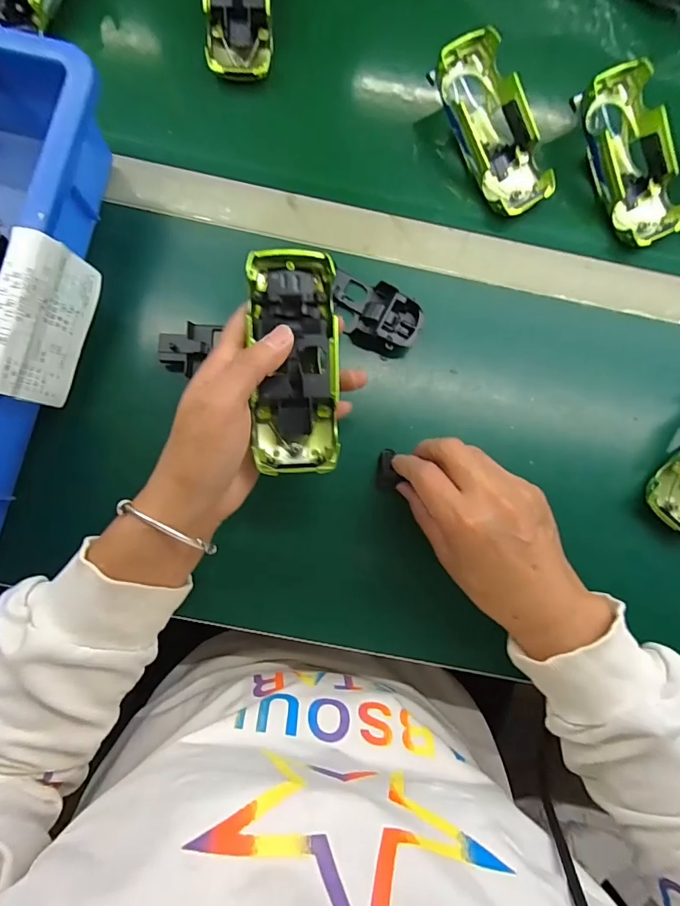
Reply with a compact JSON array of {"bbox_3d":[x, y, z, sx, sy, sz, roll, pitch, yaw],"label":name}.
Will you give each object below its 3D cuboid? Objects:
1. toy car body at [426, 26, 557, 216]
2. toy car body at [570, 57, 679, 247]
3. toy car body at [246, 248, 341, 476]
[{"bbox_3d":[0.125,-0.264,0.370,0.055,0.038,0.133,-29,99,-7],"label":"toy car body"},{"bbox_3d":[0.239,-0.241,0.373,0.058,0.032,0.132,-23,98,-6],"label":"toy car body"},{"bbox_3d":[-0.028,-0.055,0.278,0.051,0.024,0.133,-2,91,-4],"label":"toy car body"}]

